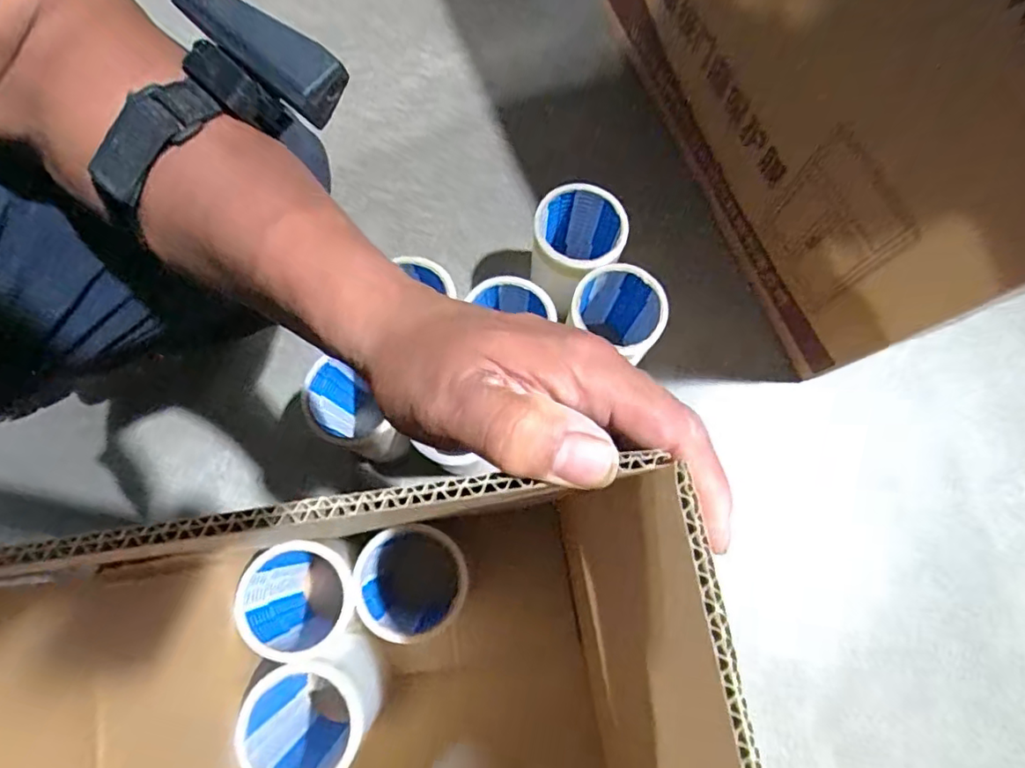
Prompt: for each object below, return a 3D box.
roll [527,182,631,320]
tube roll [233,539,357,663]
[{"bbox_3d":[0.066,-0.148,0.603,0.087,0.125,0.081,0,76,-2],"label":"roll"},{"bbox_3d":[-0.173,0.189,0.525,0.088,0.165,0.086,0,76,-2],"label":"tube roll"}]

